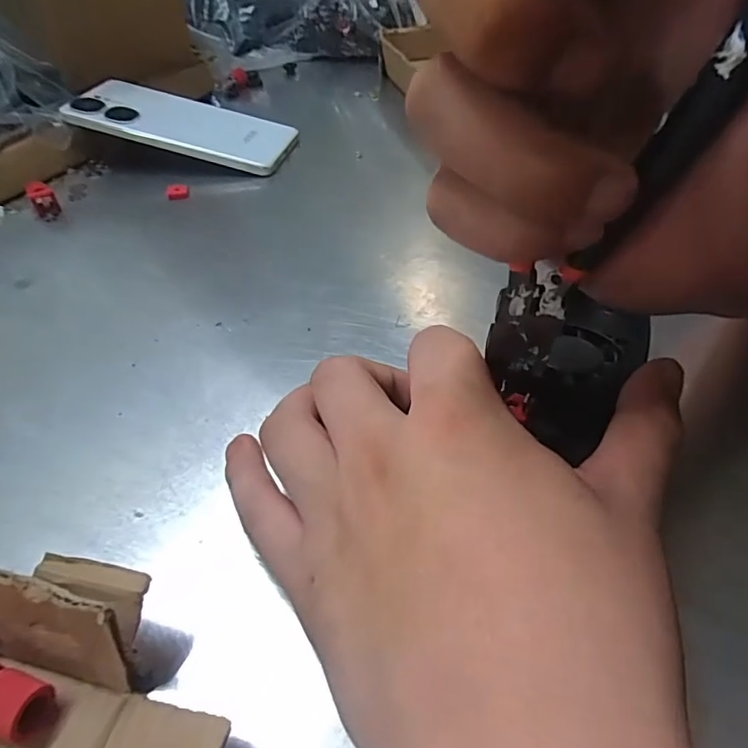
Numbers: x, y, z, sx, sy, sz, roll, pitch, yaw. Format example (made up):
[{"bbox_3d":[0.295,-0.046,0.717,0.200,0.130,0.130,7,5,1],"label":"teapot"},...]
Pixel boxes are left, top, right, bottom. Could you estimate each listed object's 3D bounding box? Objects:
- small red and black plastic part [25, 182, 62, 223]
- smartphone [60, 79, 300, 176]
[{"bbox_3d":[-0.217,-0.114,0.343,0.014,0.018,0.017,-29,51,-24],"label":"small red and black plastic part"},{"bbox_3d":[-0.145,-0.192,0.402,0.165,0.009,0.071,16,47,1],"label":"smartphone"}]

